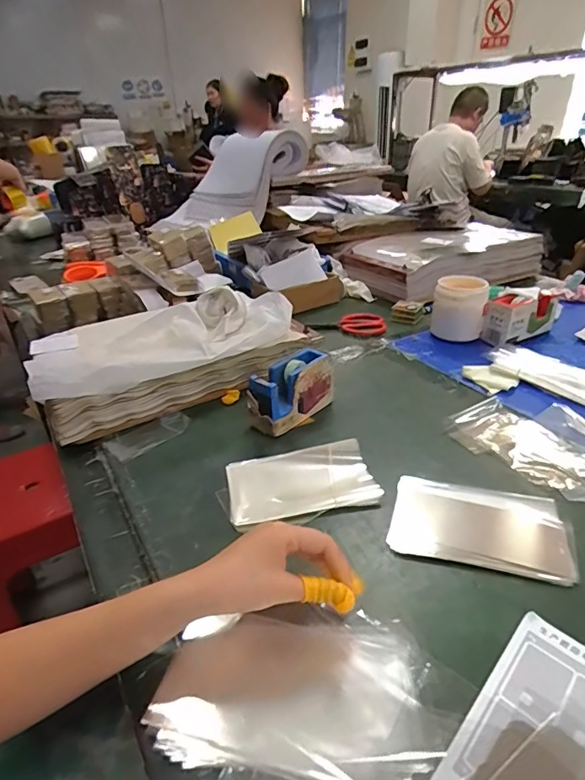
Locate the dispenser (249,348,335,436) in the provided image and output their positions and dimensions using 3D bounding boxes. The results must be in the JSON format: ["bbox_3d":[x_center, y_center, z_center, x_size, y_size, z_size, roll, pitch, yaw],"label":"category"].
[{"bbox_3d":[0.002,0.002,0.681,0.046,0.088,0.130,22,39,37],"label":"dispenser"}]

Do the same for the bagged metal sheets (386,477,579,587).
[{"bbox_3d":[0.197,0.142,0.498,0.174,0.013,0.115,5,31,16],"label":"bagged metal sheets"}]

